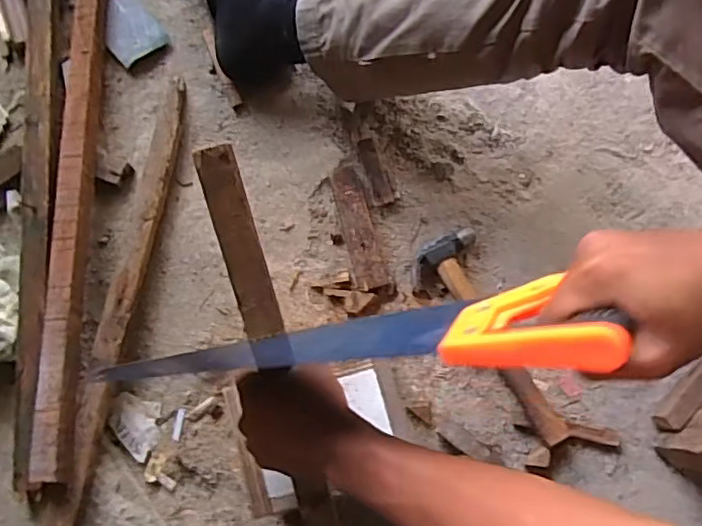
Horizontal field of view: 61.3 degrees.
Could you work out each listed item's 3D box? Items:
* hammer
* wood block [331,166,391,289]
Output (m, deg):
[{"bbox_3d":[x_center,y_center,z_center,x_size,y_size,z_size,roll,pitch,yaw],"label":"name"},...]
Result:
[{"bbox_3d":[0.144,0.086,0.647,0.086,0.032,0.246,-23,77,-3],"label":"hammer"},{"bbox_3d":[0.008,-0.040,0.679,0.036,0.022,0.140,-16,77,-1],"label":"wood block"}]

